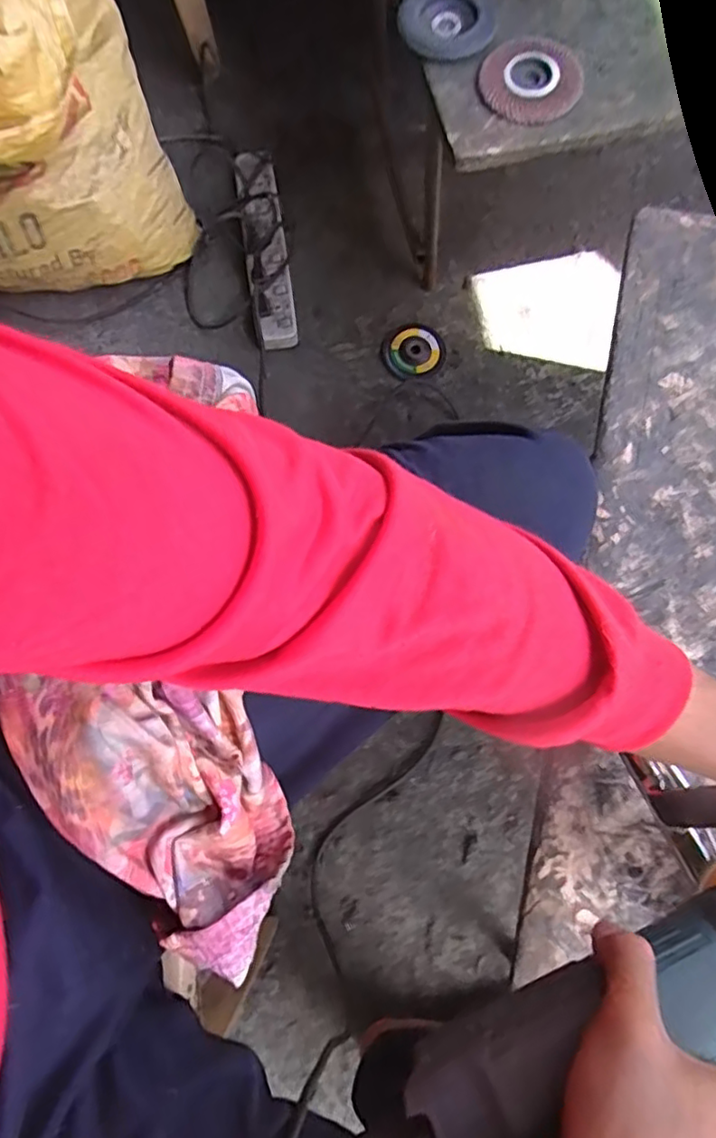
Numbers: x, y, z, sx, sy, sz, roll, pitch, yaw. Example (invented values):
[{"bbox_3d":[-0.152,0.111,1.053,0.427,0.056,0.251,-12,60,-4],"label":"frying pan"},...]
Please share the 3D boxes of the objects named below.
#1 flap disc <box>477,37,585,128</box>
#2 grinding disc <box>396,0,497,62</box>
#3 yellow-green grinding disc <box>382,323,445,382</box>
[{"bbox_3d":[0.161,-0.456,0.553,0.091,0.013,0.089,0,78,-2],"label":"flap disc"},{"bbox_3d":[0.087,-0.524,0.573,0.096,0.007,0.095,-20,79,-6],"label":"grinding disc"},{"bbox_3d":[0.086,-0.336,0.921,0.094,0.014,0.088,0,79,0],"label":"yellow-green grinding disc"}]

